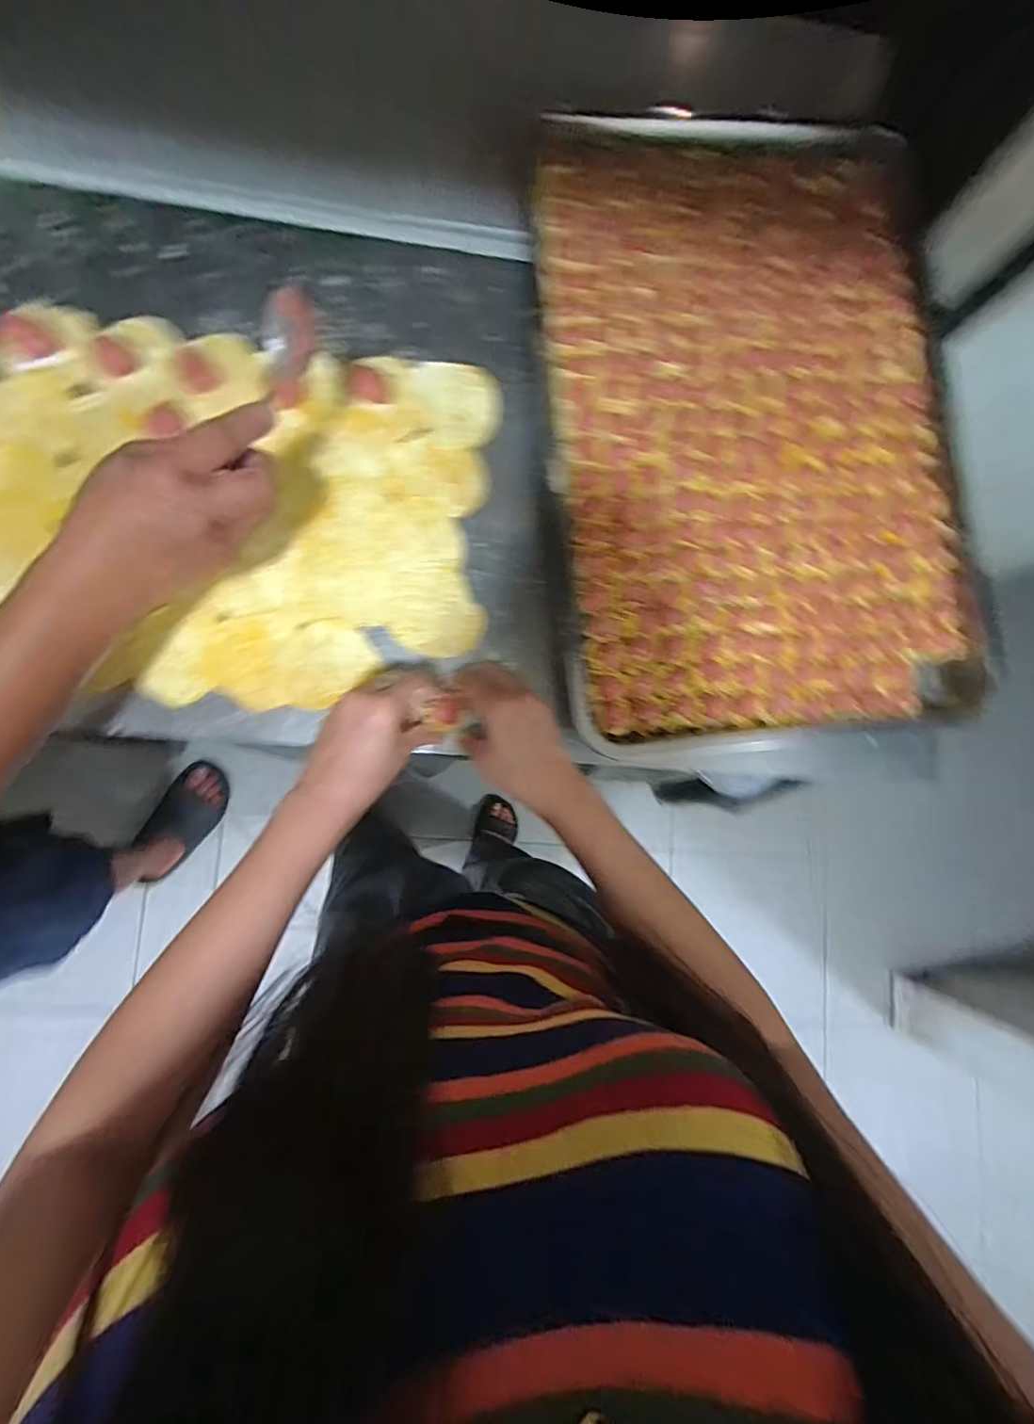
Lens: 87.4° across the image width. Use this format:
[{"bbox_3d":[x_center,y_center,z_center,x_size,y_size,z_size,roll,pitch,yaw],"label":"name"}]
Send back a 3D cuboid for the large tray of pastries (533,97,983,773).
[{"bbox_3d":[0.215,-0.262,0.497,0.370,0.032,0.572,-4,86,-6],"label":"large tray of pastries"}]

